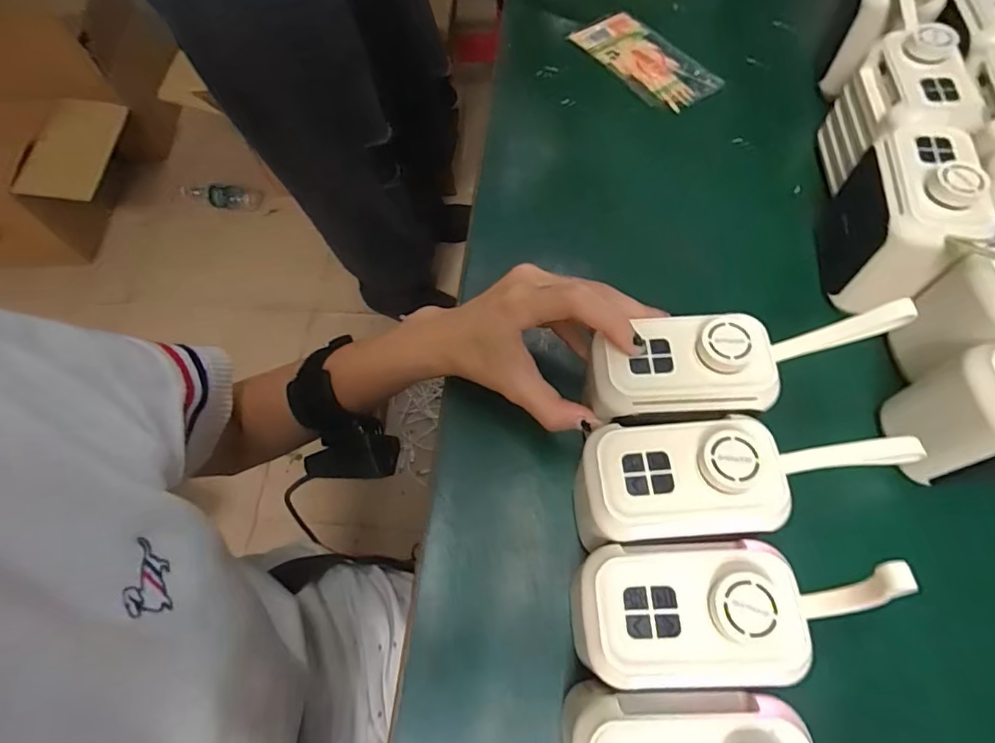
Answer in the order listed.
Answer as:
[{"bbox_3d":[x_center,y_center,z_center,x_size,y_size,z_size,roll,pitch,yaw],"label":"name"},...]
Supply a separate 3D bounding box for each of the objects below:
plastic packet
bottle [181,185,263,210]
[{"bbox_3d":[0.137,-0.288,0.489,0.069,0.017,0.140,-30,62,-14],"label":"plastic packet"},{"bbox_3d":[-0.778,-0.497,1.513,0.221,0.062,0.057,4,65,2],"label":"bottle"}]

